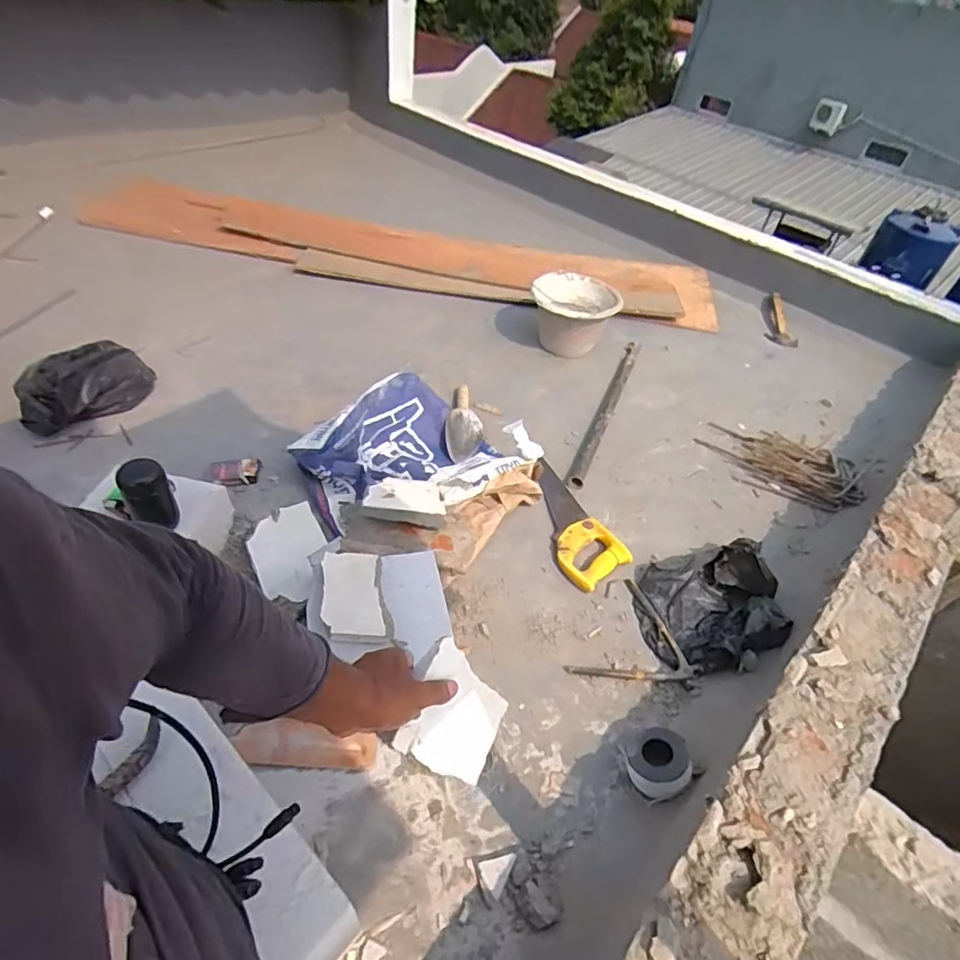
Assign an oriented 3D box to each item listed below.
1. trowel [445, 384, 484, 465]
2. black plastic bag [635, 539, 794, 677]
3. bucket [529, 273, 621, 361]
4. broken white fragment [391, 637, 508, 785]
[{"bbox_3d":[-0.032,-0.143,1.331,0.091,0.061,0.269,10,44,1],"label":"trowel"},{"bbox_3d":[0.416,0.229,1.020,0.250,0.077,0.253,5,44,-4],"label":"black plastic bag"},{"bbox_3d":[0.280,-0.493,1.659,0.235,0.178,0.235,5,44,-5],"label":"bucket"},{"bbox_3d":[-0.025,0.260,0.617,0.121,0.011,0.118,46,54,-18],"label":"broken white fragment"}]

